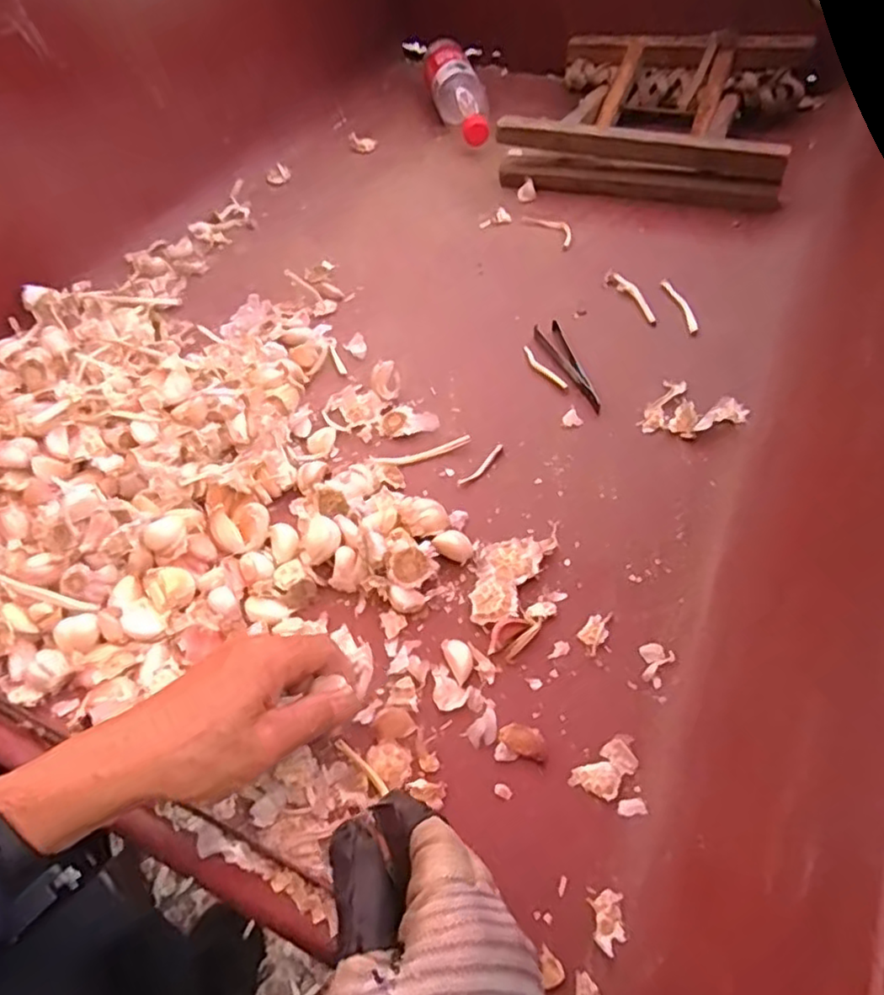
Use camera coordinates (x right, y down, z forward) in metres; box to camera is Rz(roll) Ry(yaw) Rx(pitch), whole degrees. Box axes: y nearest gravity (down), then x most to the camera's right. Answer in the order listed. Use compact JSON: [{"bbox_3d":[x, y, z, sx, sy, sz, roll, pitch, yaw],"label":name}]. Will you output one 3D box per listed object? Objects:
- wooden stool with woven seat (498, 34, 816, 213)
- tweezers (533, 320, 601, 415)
[{"bbox_3d":[0.248,-0.455,0.774,0.292,0.072,0.289,13,54,16],"label":"wooden stool with woven seat"},{"bbox_3d":[0.107,-0.110,0.552,0.025,0.006,0.118,-13,51,-5],"label":"tweezers"}]

